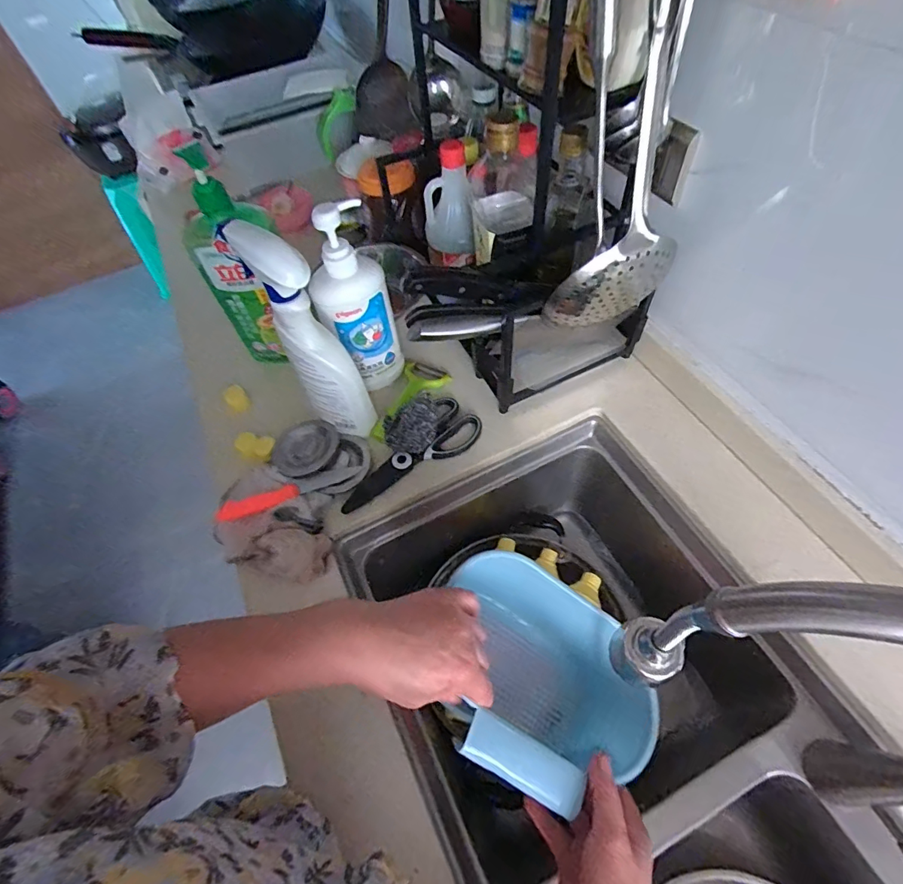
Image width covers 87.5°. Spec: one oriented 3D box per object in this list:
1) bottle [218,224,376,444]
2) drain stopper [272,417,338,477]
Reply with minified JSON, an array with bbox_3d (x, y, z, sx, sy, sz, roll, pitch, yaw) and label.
[{"bbox_3d":[-0.152,-0.107,0.516,0.056,0.266,0.074,-37,61,-18],"label":"bottle"},{"bbox_3d":[-0.182,0.006,0.580,0.064,0.024,0.077,37,67,25],"label":"drain stopper"}]

